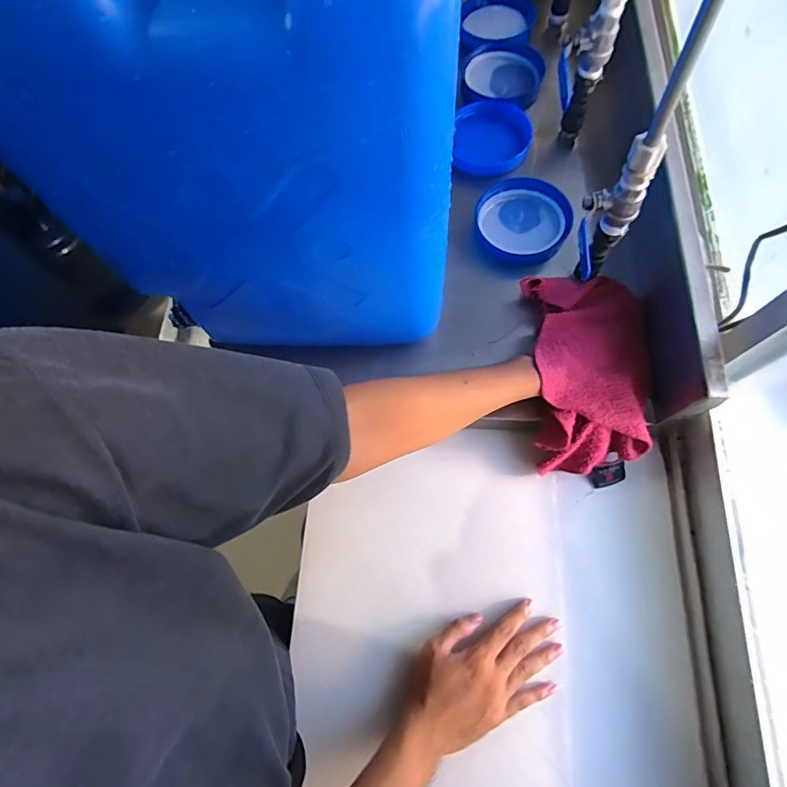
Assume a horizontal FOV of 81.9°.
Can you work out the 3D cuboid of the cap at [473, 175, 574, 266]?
[{"bbox_3d":[0.172,-0.234,0.606,0.119,0.026,0.125,-1,70,2],"label":"cap"}]

